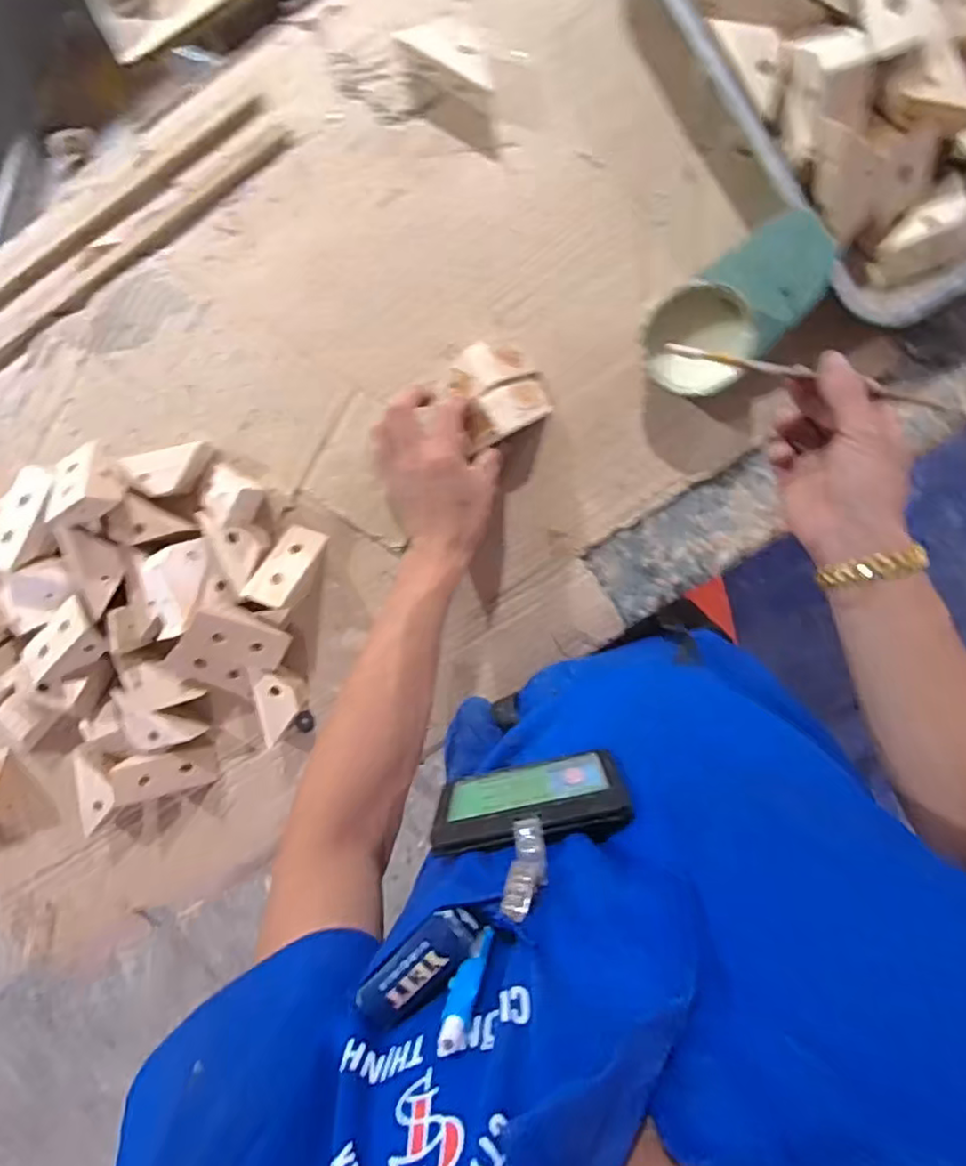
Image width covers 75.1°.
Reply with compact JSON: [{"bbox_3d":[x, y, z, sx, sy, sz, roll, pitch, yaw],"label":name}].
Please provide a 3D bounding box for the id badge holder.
[{"bbox_3d":[0.024,0.116,0.331,0.100,0.080,0.011,-15,94,6],"label":"id badge holder"}]

